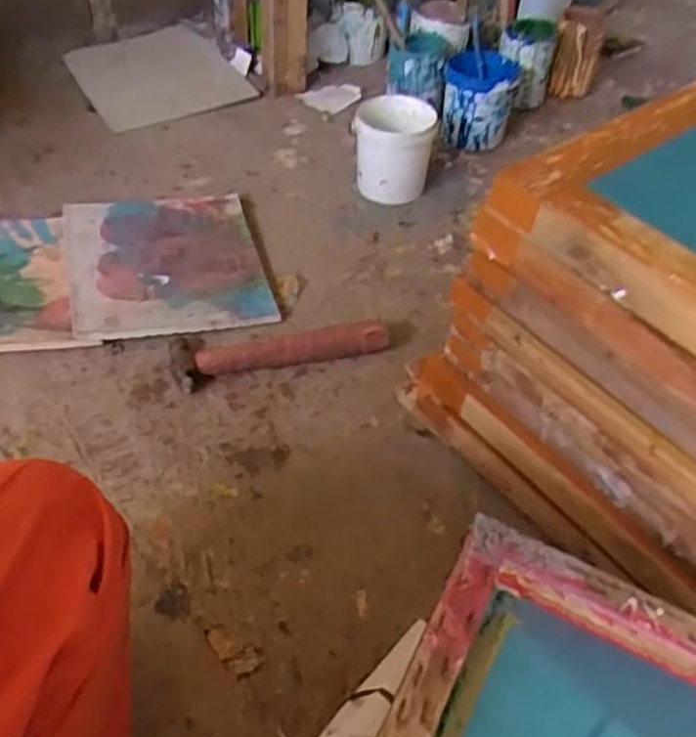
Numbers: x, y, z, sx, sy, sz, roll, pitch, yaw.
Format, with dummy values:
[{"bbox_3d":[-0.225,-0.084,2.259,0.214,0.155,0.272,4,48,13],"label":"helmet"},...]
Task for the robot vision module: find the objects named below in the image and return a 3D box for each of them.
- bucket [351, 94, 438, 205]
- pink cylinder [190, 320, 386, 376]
[{"bbox_3d":[0.071,-0.344,1.144,0.122,0.133,0.132,9,48,5],"label":"bucket"},{"bbox_3d":[-0.065,-0.026,0.889,0.232,0.037,0.034,-8,49,-10],"label":"pink cylinder"}]

